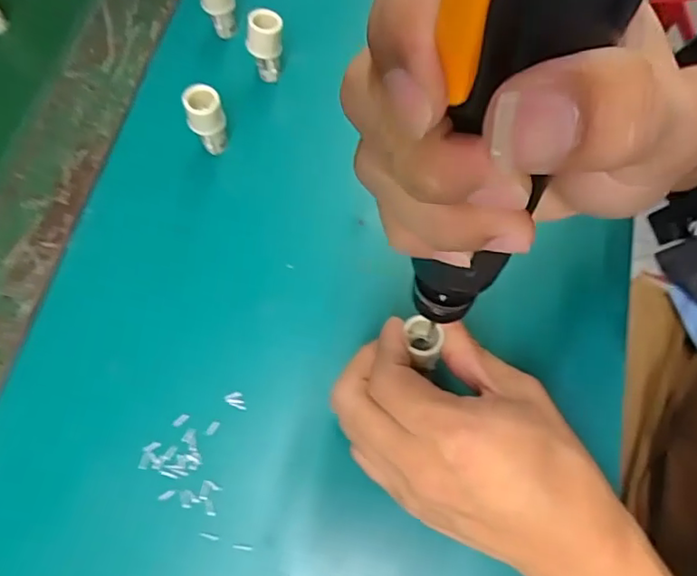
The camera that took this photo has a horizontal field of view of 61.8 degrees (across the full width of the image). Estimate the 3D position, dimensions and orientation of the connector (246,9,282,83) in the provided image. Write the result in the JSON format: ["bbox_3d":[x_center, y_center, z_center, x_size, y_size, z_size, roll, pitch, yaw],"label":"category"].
[{"bbox_3d":[-0.048,-0.142,0.351,0.022,0.047,0.019,-11,70,-1],"label":"connector"}]

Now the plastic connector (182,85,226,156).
[{"bbox_3d":[-0.080,-0.094,0.330,0.020,0.041,0.017,-21,70,-4],"label":"plastic connector"}]

